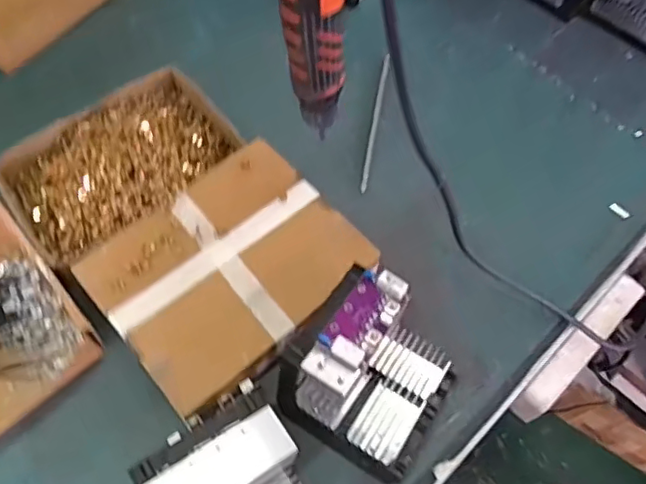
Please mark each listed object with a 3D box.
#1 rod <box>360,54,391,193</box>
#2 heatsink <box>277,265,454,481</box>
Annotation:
[{"bbox_3d":[0.057,-0.135,0.654,0.008,0.006,0.186,10,63,4],"label":"rod"},{"bbox_3d":[0.040,0.102,0.473,0.113,0.105,0.118,30,66,14],"label":"heatsink"}]

